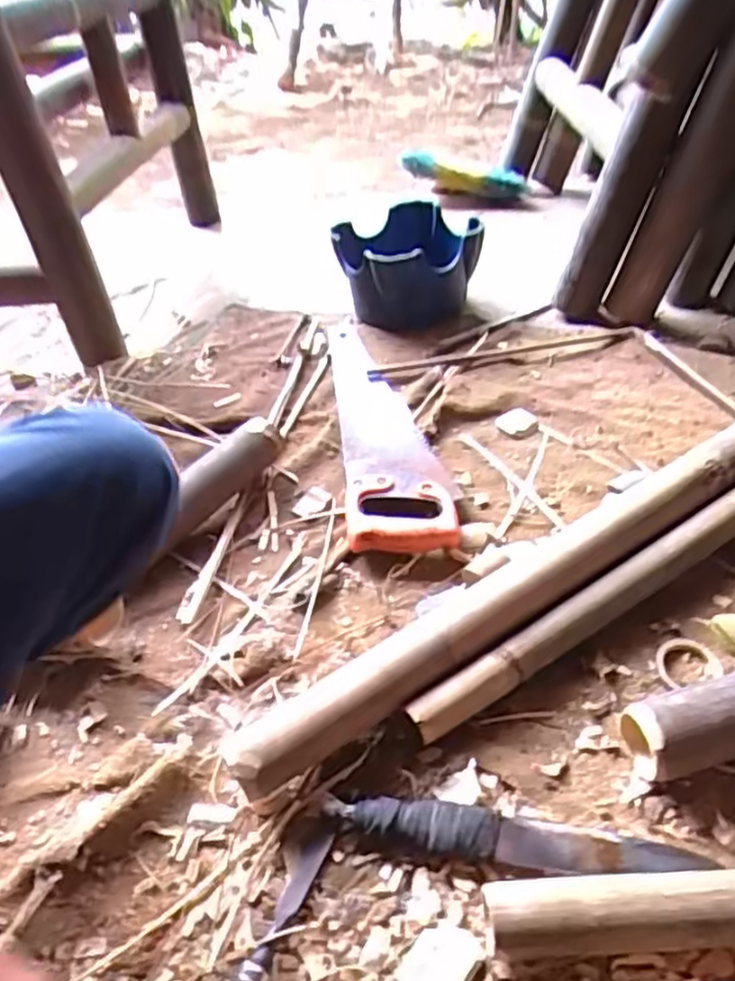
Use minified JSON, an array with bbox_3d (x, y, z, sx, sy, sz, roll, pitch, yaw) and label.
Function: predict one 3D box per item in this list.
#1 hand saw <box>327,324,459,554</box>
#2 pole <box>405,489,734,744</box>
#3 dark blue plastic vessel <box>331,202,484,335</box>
[{"bbox_3d":[0.020,-0.095,0.905,0.117,0.032,0.490,-8,42,0],"label":"hand saw"},{"bbox_3d":[0.300,0.052,0.678,0.634,0.046,0.034,-28,45,-21],"label":"pole"},{"bbox_3d":[0.061,-0.324,1.043,0.170,0.136,0.159,-25,44,-18],"label":"dark blue plastic vessel"}]

